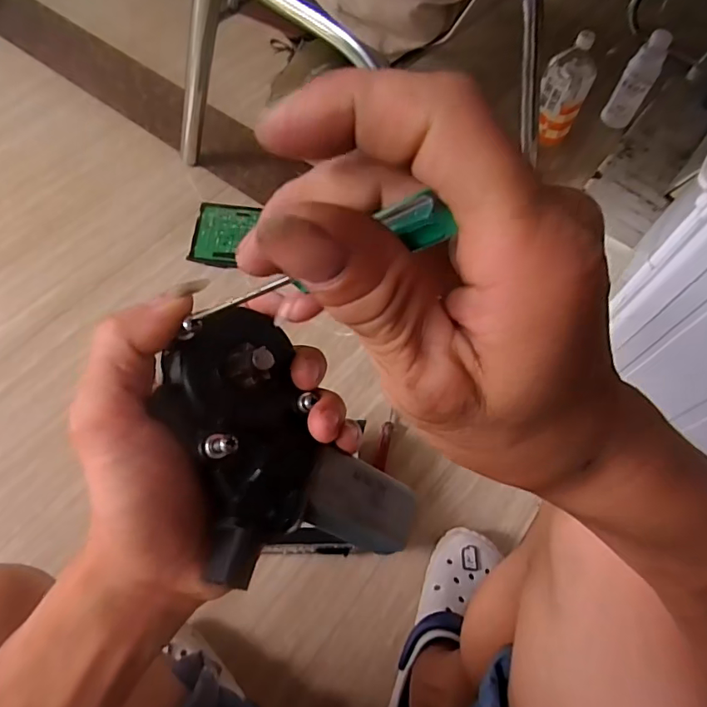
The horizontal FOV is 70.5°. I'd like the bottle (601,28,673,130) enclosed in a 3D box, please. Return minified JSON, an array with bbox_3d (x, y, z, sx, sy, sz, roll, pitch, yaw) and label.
[{"bbox_3d":[0.539,-0.514,0.960,0.059,0.168,0.050,28,64,11],"label":"bottle"}]

